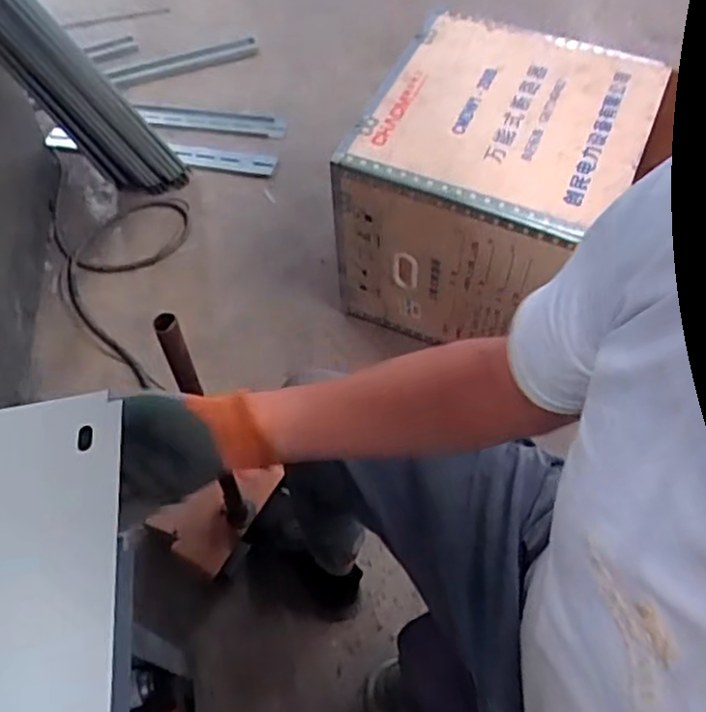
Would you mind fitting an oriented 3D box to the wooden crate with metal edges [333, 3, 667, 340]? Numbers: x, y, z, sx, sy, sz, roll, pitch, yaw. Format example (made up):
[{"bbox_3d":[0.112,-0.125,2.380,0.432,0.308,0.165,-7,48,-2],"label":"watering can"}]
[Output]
[{"bbox_3d":[0.291,-0.342,1.452,0.496,0.428,0.508,20,61,15],"label":"wooden crate with metal edges"}]

